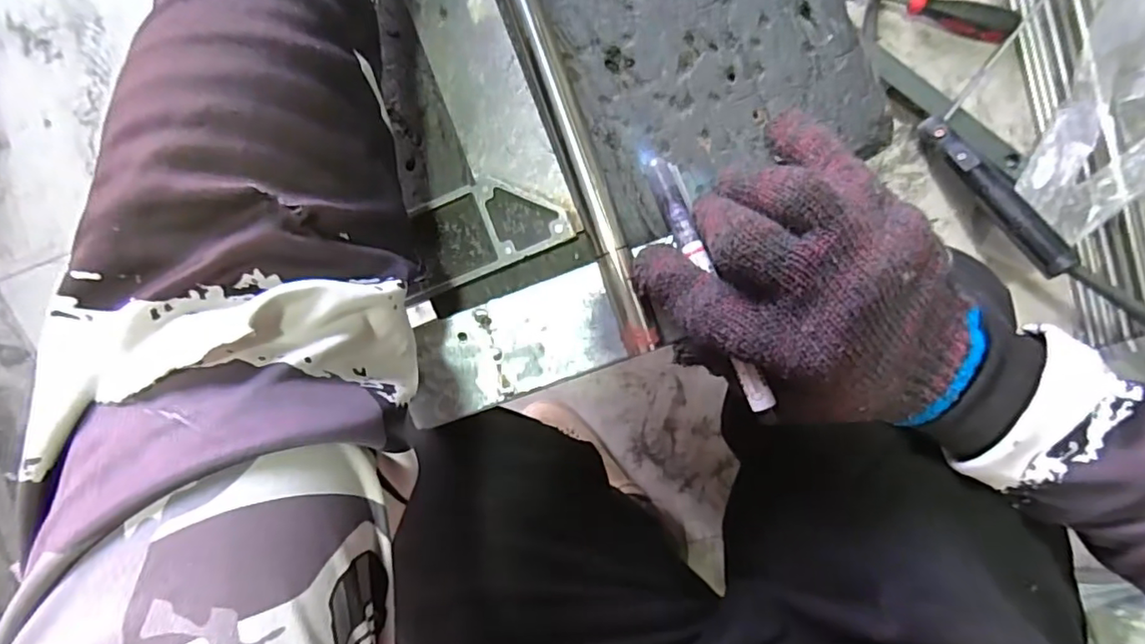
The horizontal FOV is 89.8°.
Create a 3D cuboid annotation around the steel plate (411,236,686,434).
[{"bbox_3d":[-0.021,0.010,0.293,0.128,0.004,0.051,-19,91,4],"label":"steel plate"}]

